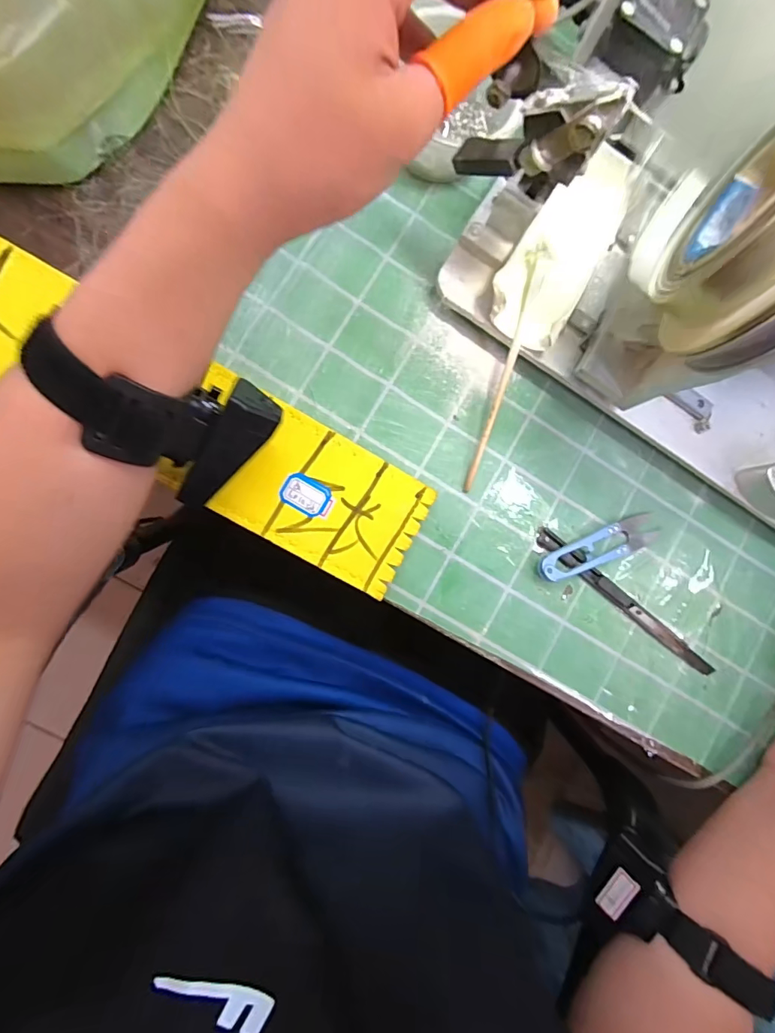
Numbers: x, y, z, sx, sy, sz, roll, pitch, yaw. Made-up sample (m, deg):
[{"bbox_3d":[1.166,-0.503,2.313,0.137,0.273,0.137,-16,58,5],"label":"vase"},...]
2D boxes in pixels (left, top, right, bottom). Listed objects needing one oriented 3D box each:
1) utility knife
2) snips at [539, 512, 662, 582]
[{"bbox_3d":[0.172,0.062,0.337,0.163,0.007,0.014,37,84,-5],"label":"utility knife"},{"bbox_3d":[0.153,0.022,0.333,0.105,0.015,0.023,-20,91,-8],"label":"snips"}]

